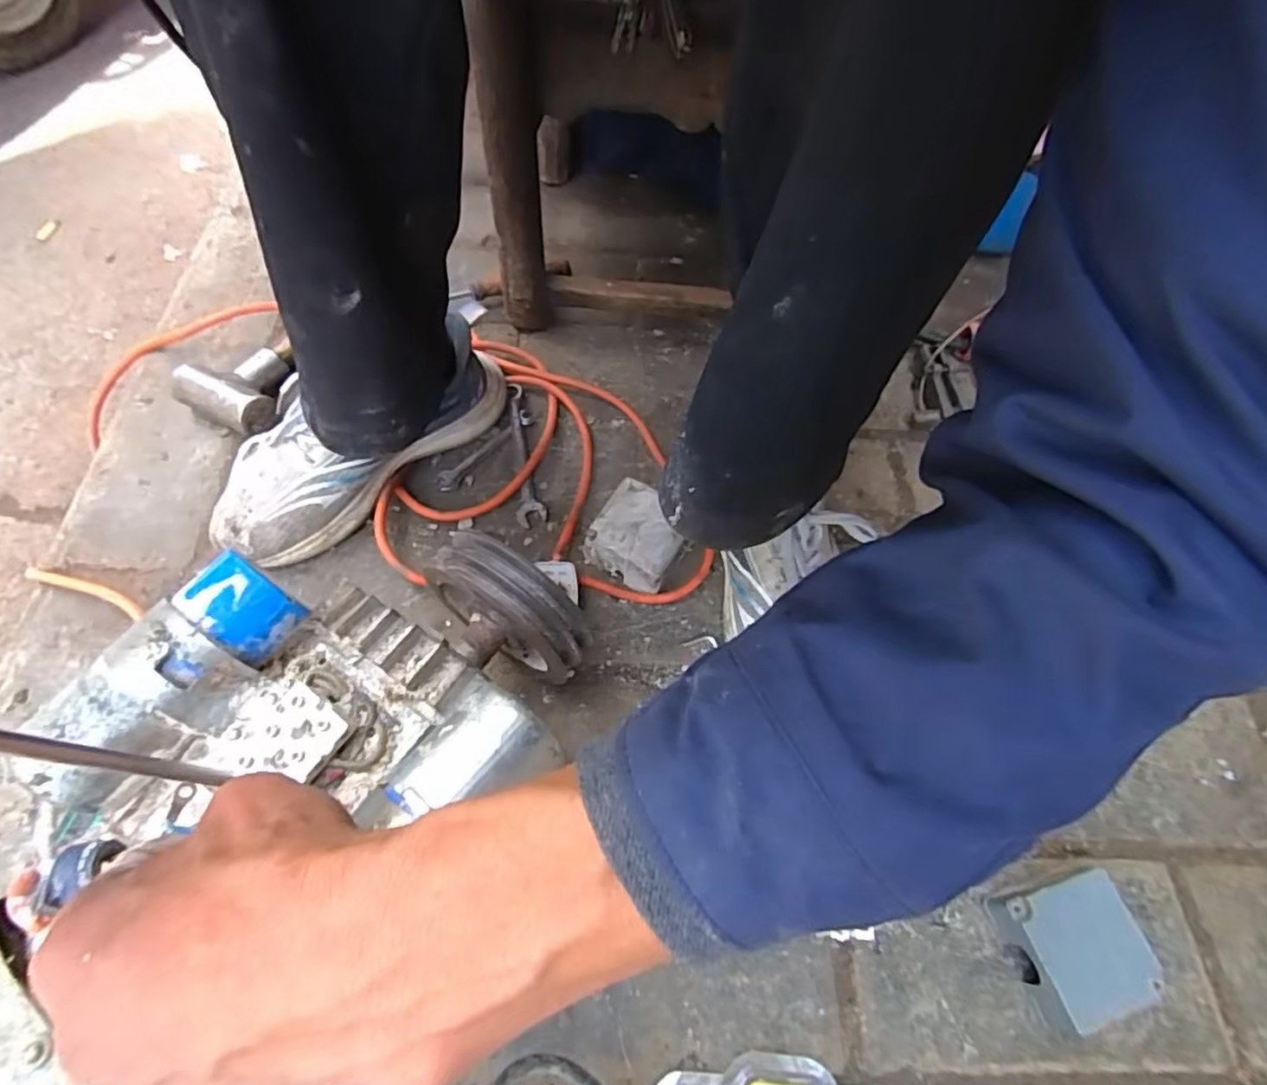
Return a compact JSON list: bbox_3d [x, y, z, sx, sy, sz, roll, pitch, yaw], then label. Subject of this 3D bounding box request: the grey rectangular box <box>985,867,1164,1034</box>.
[{"bbox_3d":[0.271,0.248,0.377,0.063,0.048,0.072,-13,62,-9],"label":"grey rectangular box"}]

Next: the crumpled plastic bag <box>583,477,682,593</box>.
[{"bbox_3d":[0.005,-0.005,0.511,0.070,0.038,0.075,27,63,12],"label":"crumpled plastic bag"}]

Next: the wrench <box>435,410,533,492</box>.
[{"bbox_3d":[-0.137,-0.087,0.565,0.020,0.005,0.114,35,63,15],"label":"wrench"}]

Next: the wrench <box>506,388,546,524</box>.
[{"bbox_3d":[-0.099,-0.085,0.563,0.024,0.011,0.153,-7,61,-6],"label":"wrench"}]

